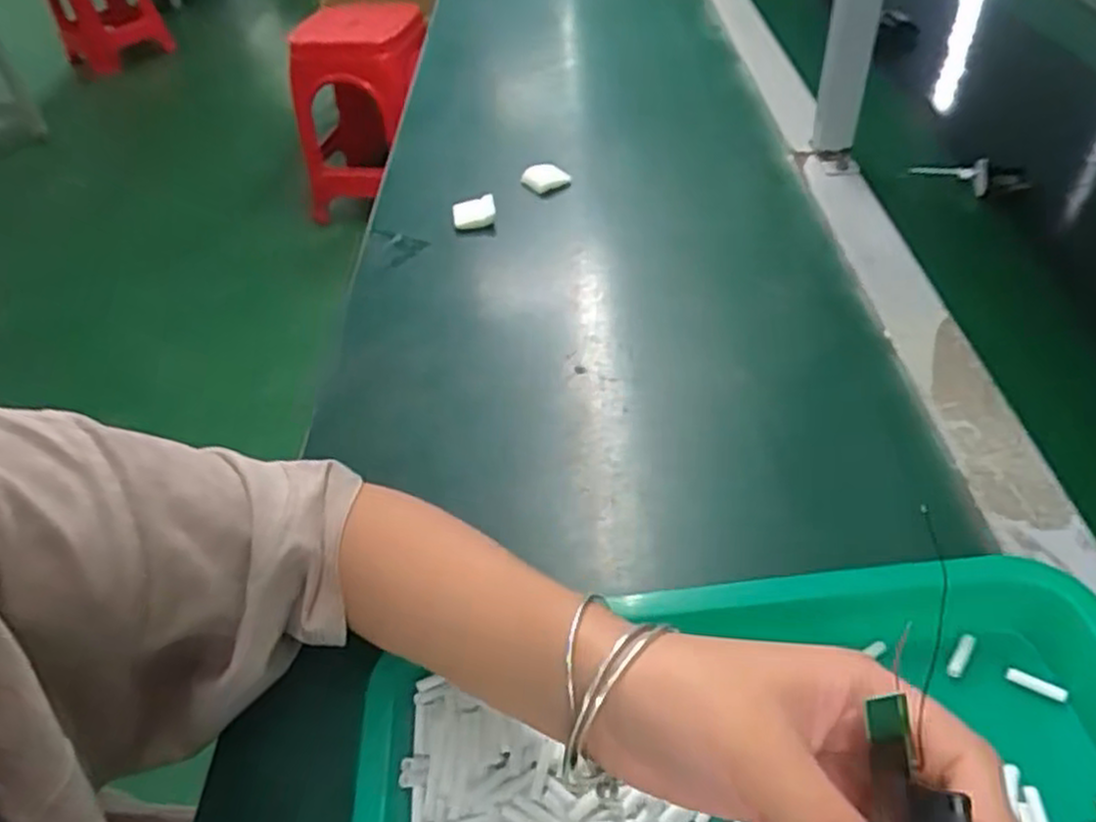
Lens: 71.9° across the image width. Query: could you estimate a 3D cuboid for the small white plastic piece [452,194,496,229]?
[{"bbox_3d":[-0.065,-0.174,0.663,0.036,0.020,0.024,-12,45,-5],"label":"small white plastic piece"}]

